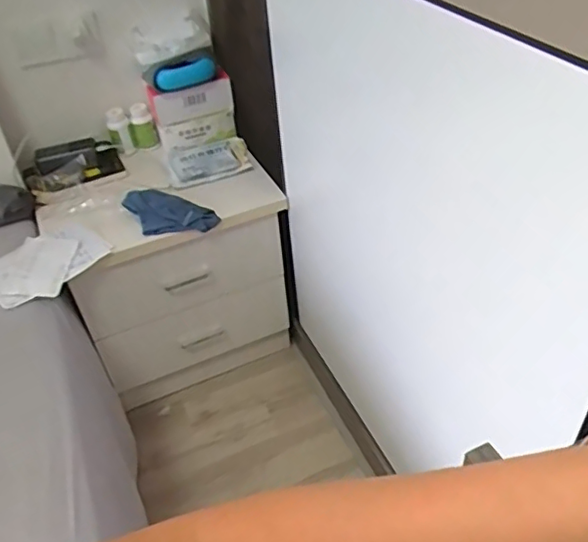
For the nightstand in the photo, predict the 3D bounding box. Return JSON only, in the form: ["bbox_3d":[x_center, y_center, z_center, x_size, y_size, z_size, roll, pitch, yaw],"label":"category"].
[{"bbox_3d":[-0.273,0.007,1.380,0.460,0.483,0.307,-22,44,-19],"label":"nightstand"}]

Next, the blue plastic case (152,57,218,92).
[{"bbox_3d":[-0.228,-0.420,1.246,0.155,0.059,0.032,-32,48,-27],"label":"blue plastic case"}]

